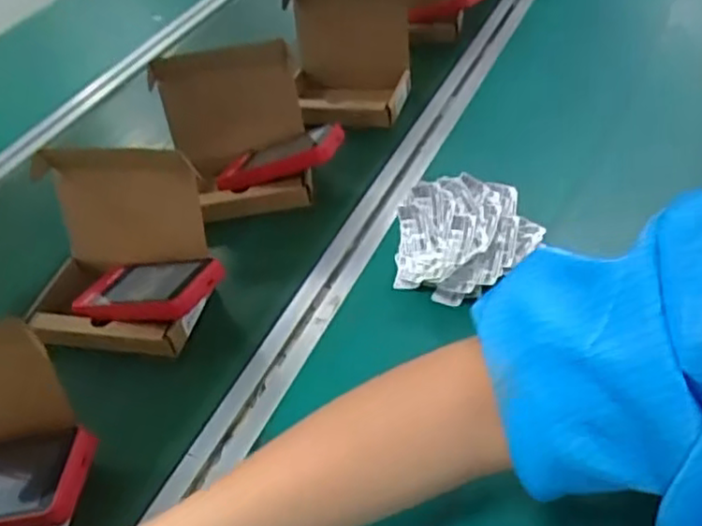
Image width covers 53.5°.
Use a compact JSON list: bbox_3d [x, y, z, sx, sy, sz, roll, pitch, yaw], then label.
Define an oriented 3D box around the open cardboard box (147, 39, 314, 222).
[{"bbox_3d":[-0.115,-0.131,0.693,0.140,0.108,0.145,-13,44,-5],"label":"open cardboard box"}]

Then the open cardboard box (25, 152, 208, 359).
[{"bbox_3d":[-0.197,-0.012,0.561,0.164,0.120,0.120,2,45,10],"label":"open cardboard box"}]

